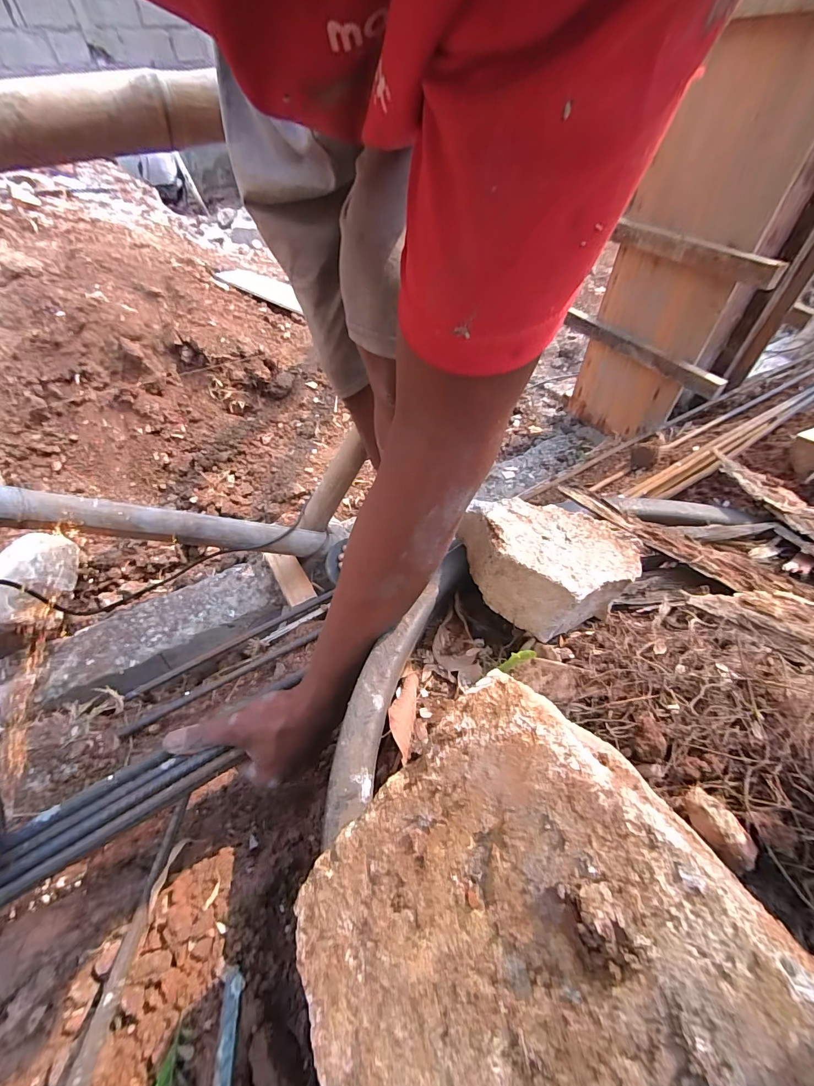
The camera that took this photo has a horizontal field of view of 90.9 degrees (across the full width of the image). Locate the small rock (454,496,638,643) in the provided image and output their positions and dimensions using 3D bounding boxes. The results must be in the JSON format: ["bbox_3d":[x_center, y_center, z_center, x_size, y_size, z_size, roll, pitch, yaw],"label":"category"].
[{"bbox_3d":[0.119,0.007,0.314,0.134,0.052,0.108,-10,51,-7],"label":"small rock"}]

